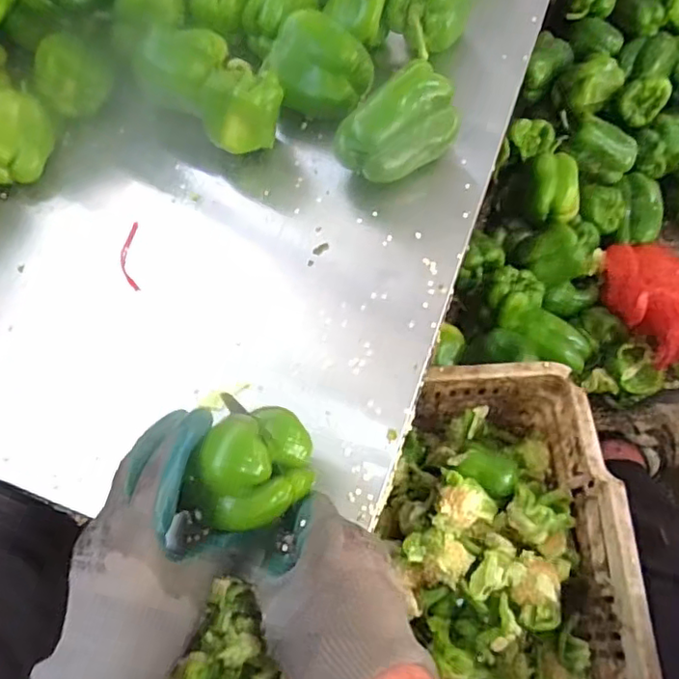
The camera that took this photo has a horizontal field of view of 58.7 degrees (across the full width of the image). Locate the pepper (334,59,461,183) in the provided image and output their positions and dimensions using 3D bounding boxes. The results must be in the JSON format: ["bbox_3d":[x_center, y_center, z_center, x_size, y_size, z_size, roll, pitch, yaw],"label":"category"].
[{"bbox_3d":[0.060,-0.200,0.581,0.116,0.072,0.071,-39,69,-14],"label":"pepper"}]

